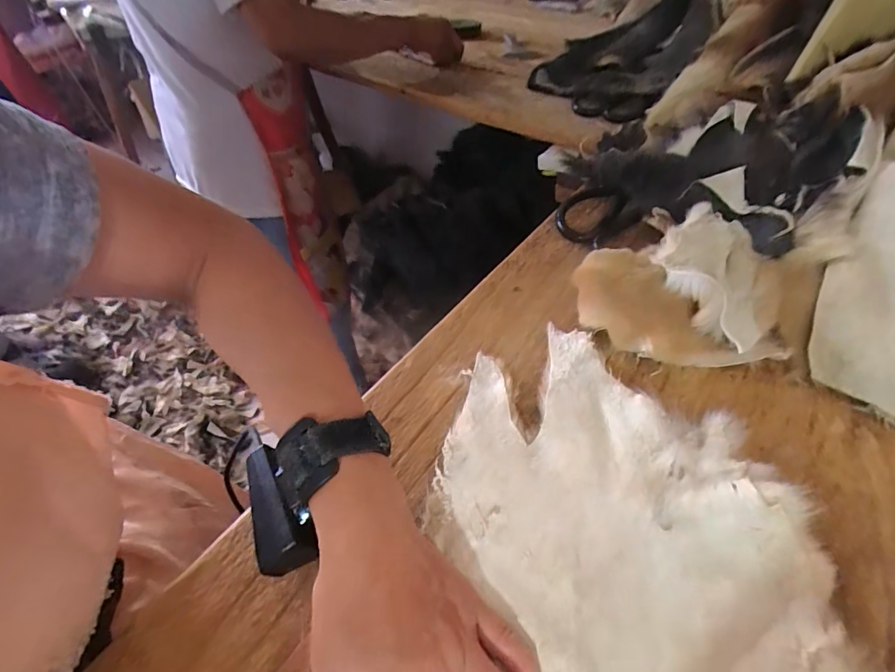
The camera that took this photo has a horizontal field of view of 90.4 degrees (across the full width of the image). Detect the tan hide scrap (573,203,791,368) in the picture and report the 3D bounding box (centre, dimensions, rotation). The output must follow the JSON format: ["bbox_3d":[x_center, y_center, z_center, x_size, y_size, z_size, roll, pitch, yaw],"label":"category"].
[{"bbox_3d":[0.181,-0.035,0.346,0.149,0.059,0.103,2,50,4],"label":"tan hide scrap"}]

